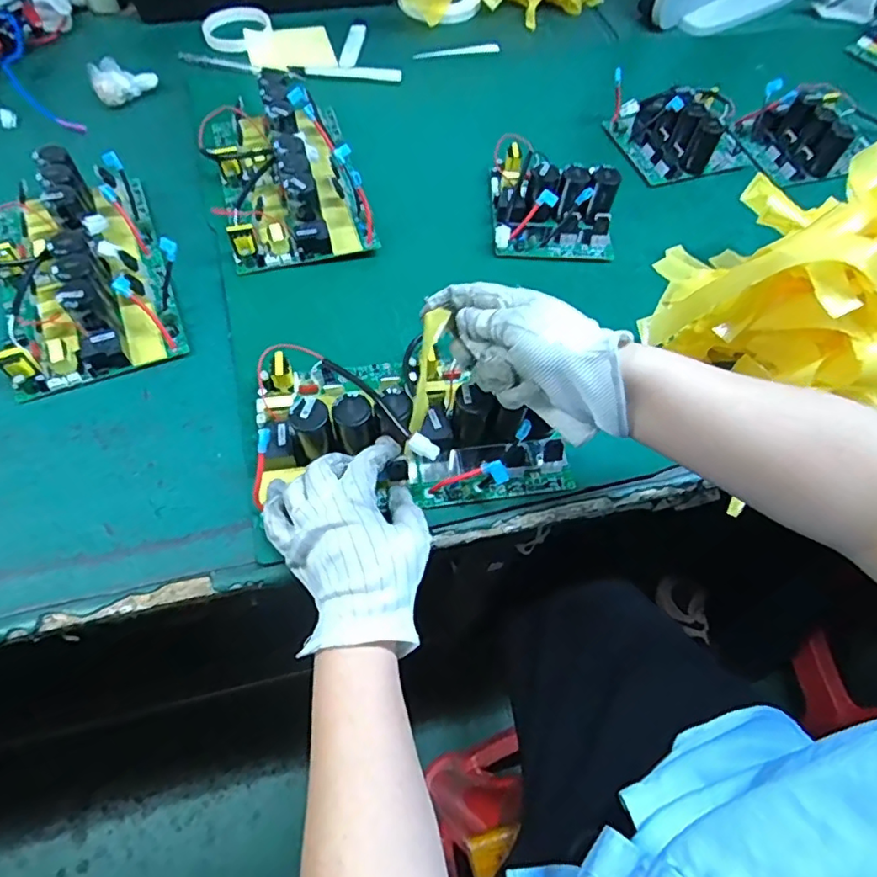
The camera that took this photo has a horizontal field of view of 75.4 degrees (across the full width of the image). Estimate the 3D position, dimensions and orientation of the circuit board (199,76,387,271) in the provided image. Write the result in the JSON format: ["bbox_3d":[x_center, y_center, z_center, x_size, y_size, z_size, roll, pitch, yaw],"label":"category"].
[{"bbox_3d":[-0.160,-0.282,0.579,0.146,0.060,0.244,-14,63,-11],"label":"circuit board"}]

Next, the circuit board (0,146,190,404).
[{"bbox_3d":[-0.323,-0.158,0.500,0.138,0.056,0.230,-22,65,-15],"label":"circuit board"}]

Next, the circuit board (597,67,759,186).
[{"bbox_3d":[0.288,-0.367,0.656,0.147,0.055,0.125,-17,64,-13],"label":"circuit board"}]

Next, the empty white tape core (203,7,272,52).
[{"bbox_3d":[-0.268,-0.540,0.742,0.092,0.011,0.092,2,61,-3],"label":"empty white tape core"}]

